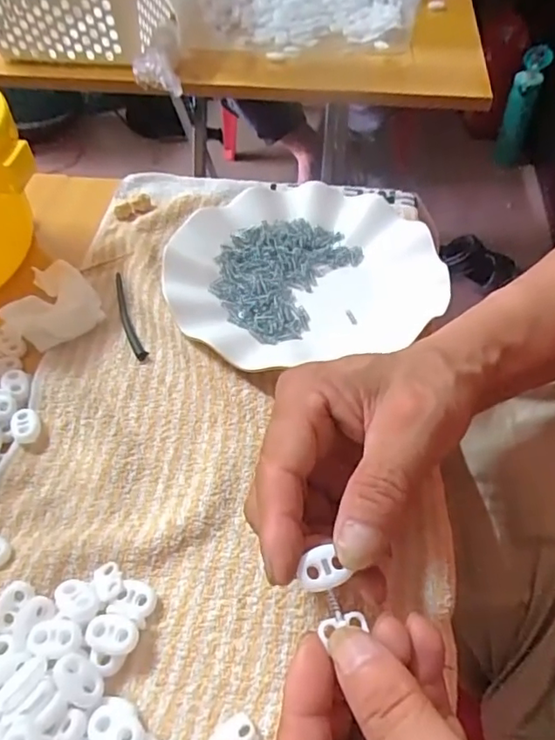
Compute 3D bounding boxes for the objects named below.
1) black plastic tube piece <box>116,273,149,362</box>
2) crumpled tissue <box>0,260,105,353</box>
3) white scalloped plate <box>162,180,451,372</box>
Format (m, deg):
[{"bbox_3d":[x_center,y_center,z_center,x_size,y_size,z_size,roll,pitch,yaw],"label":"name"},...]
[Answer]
[{"bbox_3d":[-0.100,-0.037,0.380,0.009,0.007,0.081,-18,51,-15],"label":"black plastic tube piece"},{"bbox_3d":[-0.149,-0.042,0.375,0.057,0.020,0.056,36,58,28],"label":"crumpled tissue"},{"bbox_3d":[0.015,-0.076,0.405,0.179,0.025,0.179,0,48,0],"label":"white scalloped plate"}]

